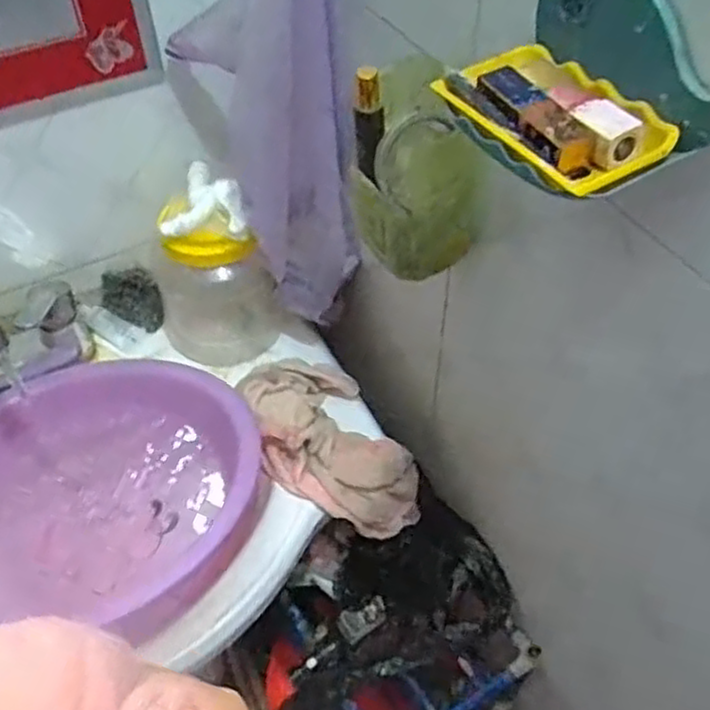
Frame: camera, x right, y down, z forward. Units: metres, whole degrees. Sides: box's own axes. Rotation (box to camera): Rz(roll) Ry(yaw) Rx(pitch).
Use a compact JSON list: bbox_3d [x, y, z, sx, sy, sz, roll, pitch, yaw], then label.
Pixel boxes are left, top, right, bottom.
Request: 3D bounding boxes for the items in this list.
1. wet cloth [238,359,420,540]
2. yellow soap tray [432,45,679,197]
[{"bbox_3d":[-0.030,0.097,0.788,0.132,0.130,0.192,-28,56,-21],"label":"wet cloth"},{"bbox_3d":[0.102,-0.125,0.380,0.069,0.015,0.116,-24,54,-18],"label":"yellow soap tray"}]

